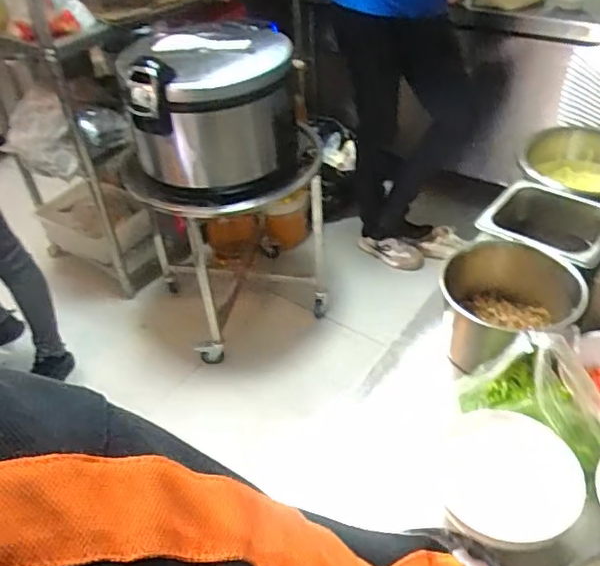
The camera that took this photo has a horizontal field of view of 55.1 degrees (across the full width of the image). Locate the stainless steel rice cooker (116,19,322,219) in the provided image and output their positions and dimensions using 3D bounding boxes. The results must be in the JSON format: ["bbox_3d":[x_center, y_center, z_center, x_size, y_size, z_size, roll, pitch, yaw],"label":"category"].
[{"bbox_3d":[-0.218,-0.428,1.561,0.477,0.411,0.439,7,43,13],"label":"stainless steel rice cooker"}]

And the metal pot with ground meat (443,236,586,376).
[{"bbox_3d":[0.291,0.033,0.805,0.180,0.114,0.149,4,42,10],"label":"metal pot with ground meat"}]

